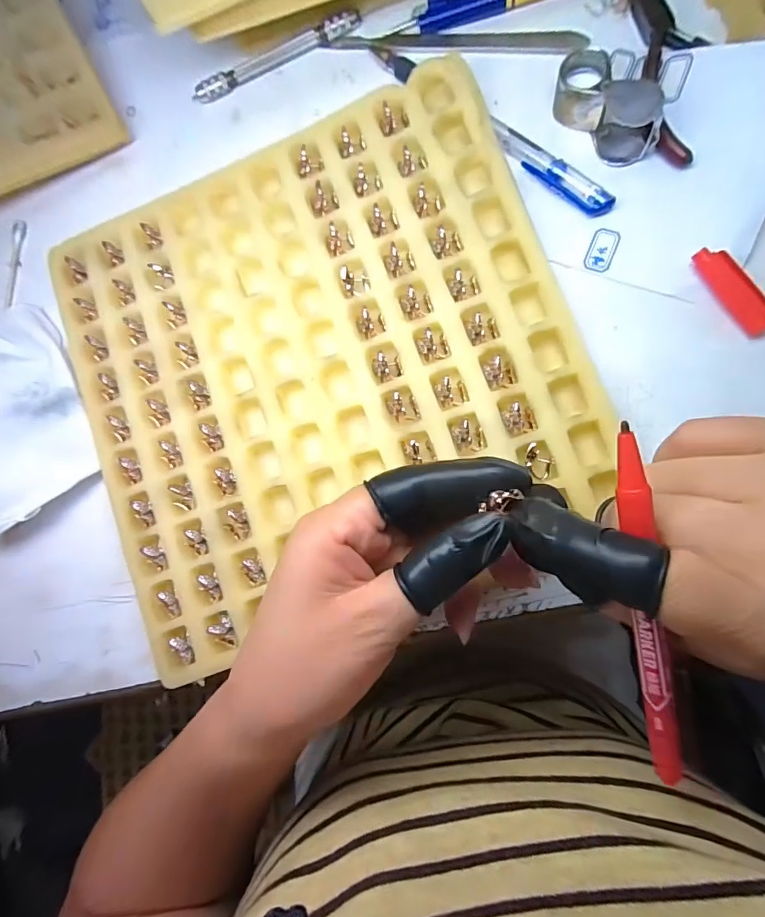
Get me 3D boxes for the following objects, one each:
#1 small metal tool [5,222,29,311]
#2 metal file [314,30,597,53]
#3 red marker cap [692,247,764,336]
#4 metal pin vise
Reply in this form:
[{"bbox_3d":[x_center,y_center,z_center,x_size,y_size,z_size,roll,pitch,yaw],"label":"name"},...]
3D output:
[{"bbox_3d":[-0.233,-0.123,0.284,0.007,0.006,0.055,8,86,10],"label":"small metal tool"},{"bbox_3d":[0.039,-0.234,0.254,0.144,0.006,0.014,7,83,8],"label":"metal file"},{"bbox_3d":[0.166,-0.080,0.213,0.015,0.009,0.046,-35,81,5],"label":"red marker cap"},{"bbox_3d":[-0.063,-0.236,0.264,0.106,0.011,0.008,-20,82,7],"label":"metal pin vise"}]

